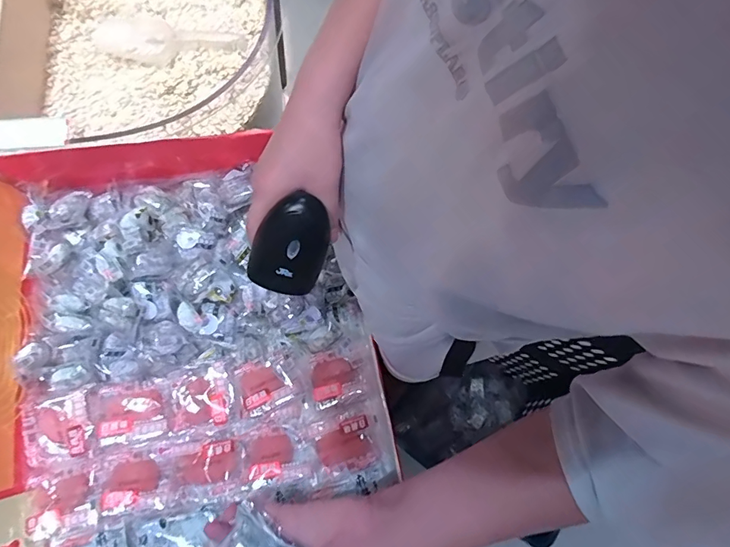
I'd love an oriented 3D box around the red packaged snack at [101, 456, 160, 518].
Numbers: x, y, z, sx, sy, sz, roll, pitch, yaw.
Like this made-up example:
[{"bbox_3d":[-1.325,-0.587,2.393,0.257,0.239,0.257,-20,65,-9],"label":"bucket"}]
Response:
[{"bbox_3d":[-0.269,0.239,0.512,0.062,0.013,0.050,-21,74,-13],"label":"red packaged snack"}]

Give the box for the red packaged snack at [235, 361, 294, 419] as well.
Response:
[{"bbox_3d":[-0.128,0.139,0.564,0.060,0.013,0.065,-24,74,-13],"label":"red packaged snack"}]

